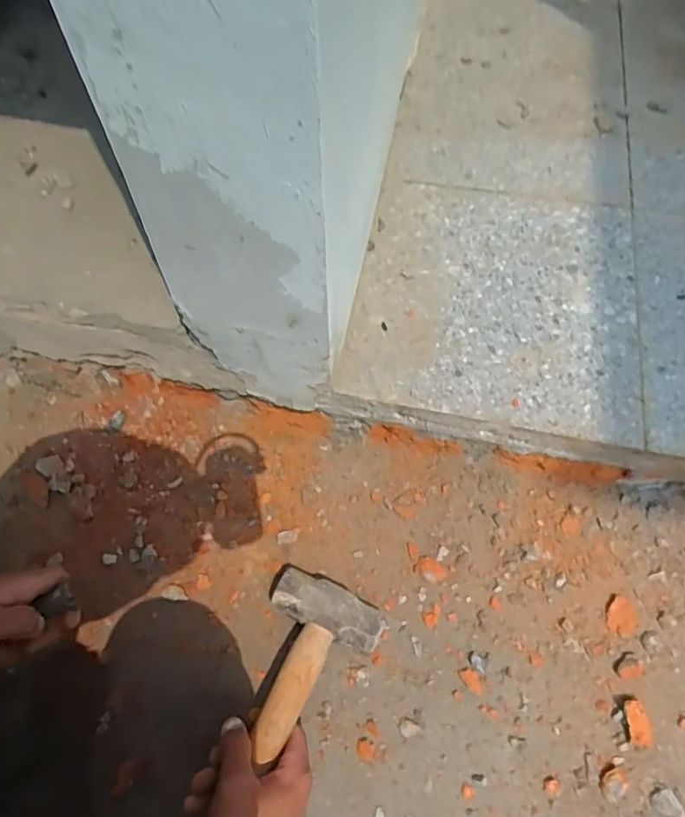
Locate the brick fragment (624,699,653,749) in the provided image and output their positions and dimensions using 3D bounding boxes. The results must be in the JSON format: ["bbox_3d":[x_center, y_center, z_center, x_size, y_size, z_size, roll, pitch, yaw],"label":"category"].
[{"bbox_3d":[0.255,0.274,0.474,0.018,0.011,0.037,-7,67,-2],"label":"brick fragment"}]

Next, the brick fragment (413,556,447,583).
[{"bbox_3d":[0.086,0.158,0.535,0.029,0.004,0.021,31,71,13],"label":"brick fragment"}]

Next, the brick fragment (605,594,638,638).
[{"bbox_3d":[0.265,0.197,0.516,0.028,0.004,0.037,13,68,6],"label":"brick fragment"}]

